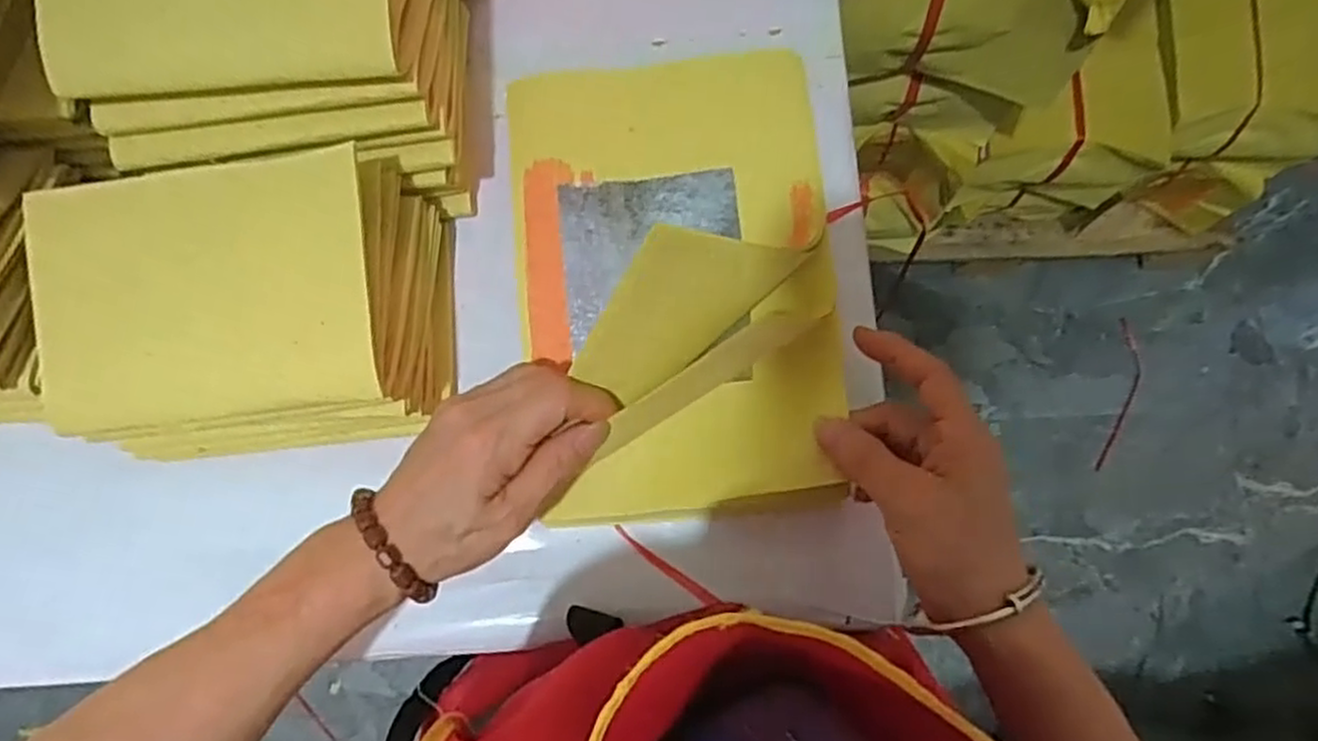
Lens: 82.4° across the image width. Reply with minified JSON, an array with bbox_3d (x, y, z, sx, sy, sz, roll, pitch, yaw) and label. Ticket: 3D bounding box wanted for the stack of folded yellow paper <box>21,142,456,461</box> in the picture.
[{"bbox_3d":[-0.199,-0.028,0.369,0.171,0.090,0.120,-5,80,-1],"label":"stack of folded yellow paper"}]

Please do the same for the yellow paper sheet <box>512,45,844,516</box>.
[{"bbox_3d":[0.009,-0.055,0.346,0.153,0.097,0.231,-6,80,-1],"label":"yellow paper sheet"}]

